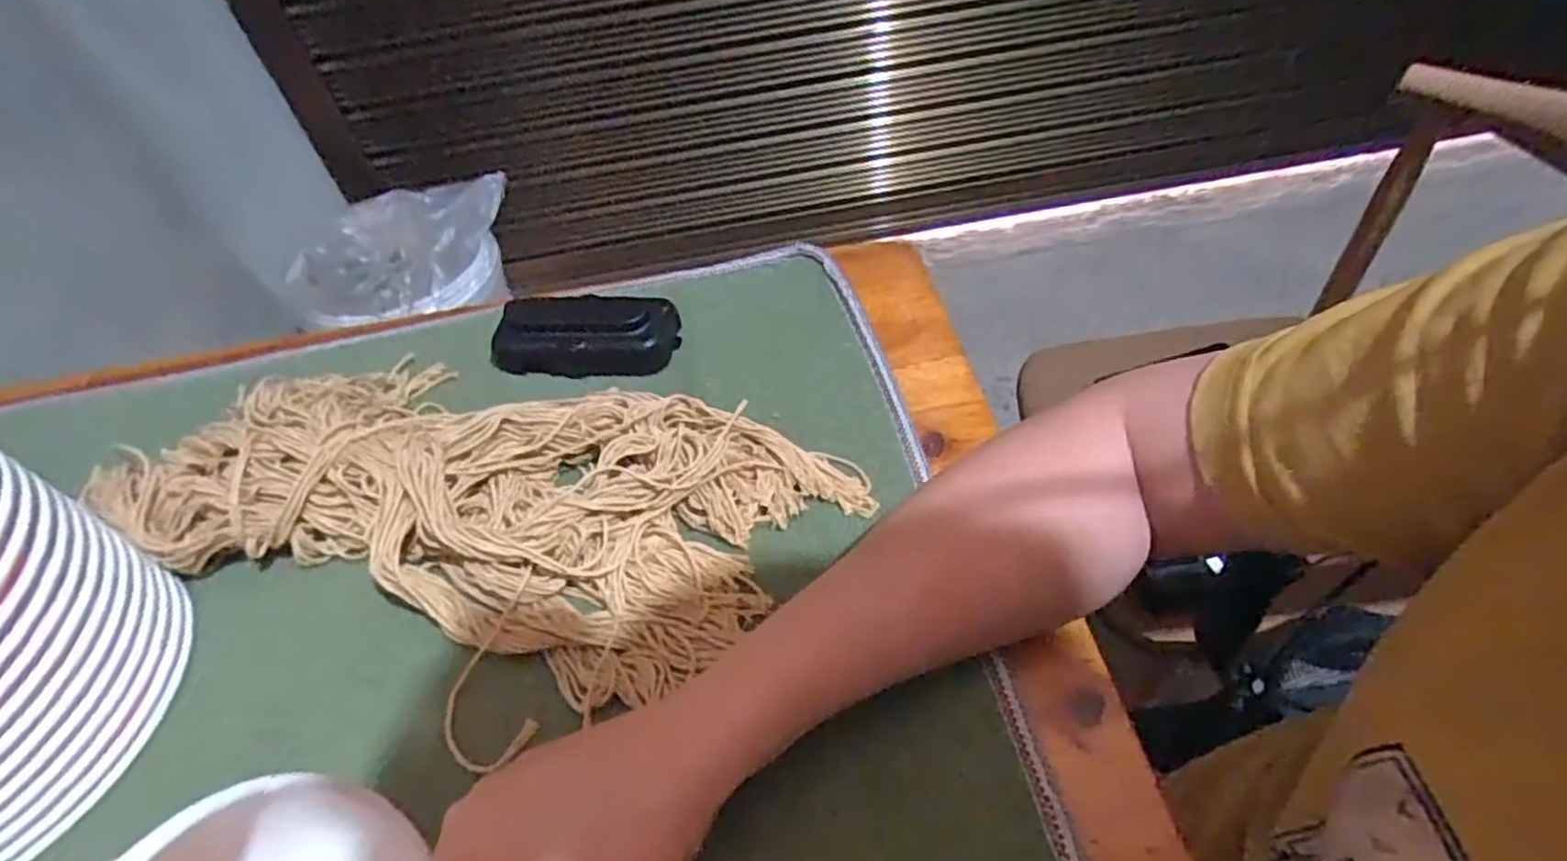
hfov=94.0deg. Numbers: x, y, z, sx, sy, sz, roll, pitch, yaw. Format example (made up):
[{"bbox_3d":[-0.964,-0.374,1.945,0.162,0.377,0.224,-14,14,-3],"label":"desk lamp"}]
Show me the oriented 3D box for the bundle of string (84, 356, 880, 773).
[{"bbox_3d":[-0.150,0.030,0.357,0.349,0.048,0.163,12,51,18],"label":"bundle of string"}]

